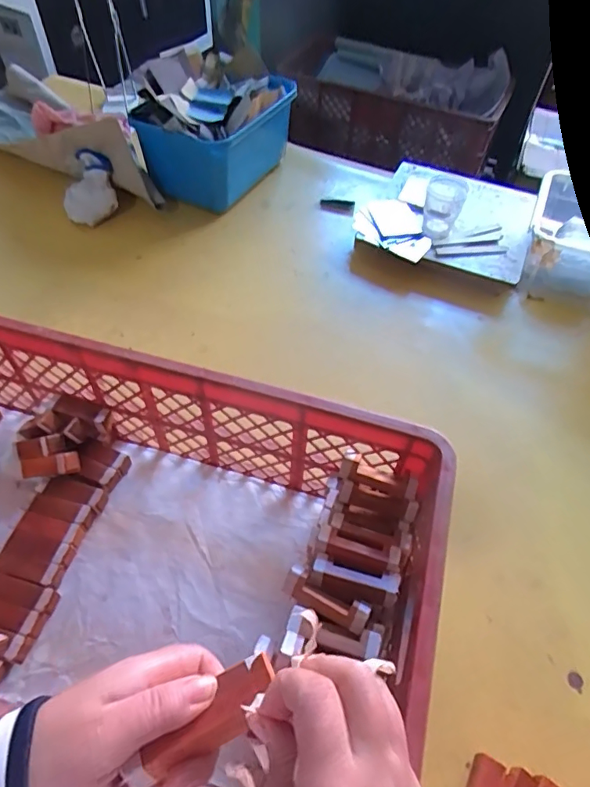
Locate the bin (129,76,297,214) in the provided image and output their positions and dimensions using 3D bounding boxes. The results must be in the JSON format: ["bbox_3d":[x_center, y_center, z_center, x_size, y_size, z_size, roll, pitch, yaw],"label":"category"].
[{"bbox_3d":[-0.147,-0.510,0.983,0.185,0.172,0.298,23,55,14],"label":"bin"}]

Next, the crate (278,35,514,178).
[{"bbox_3d":[0.270,-0.887,1.502,0.654,0.230,0.363,14,53,8],"label":"crate"}]

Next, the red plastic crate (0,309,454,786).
[{"bbox_3d":[-0.204,0.133,0.486,0.631,0.176,0.318,15,53,8],"label":"red plastic crate"}]

